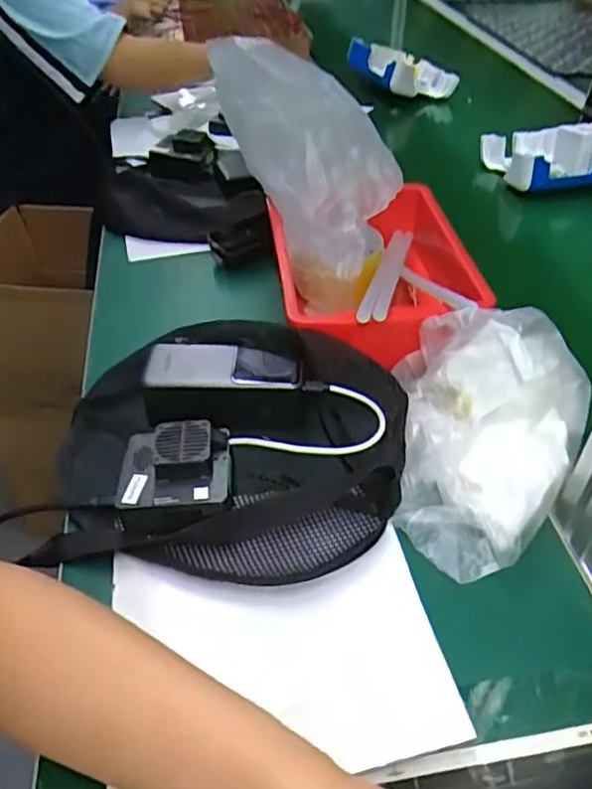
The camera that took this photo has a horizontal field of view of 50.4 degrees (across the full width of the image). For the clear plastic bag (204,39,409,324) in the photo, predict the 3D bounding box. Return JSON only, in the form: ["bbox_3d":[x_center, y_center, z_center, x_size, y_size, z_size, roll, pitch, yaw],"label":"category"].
[{"bbox_3d":[-0.005,-0.267,0.654,0.108,0.173,0.358,-17,45,-17],"label":"clear plastic bag"}]

